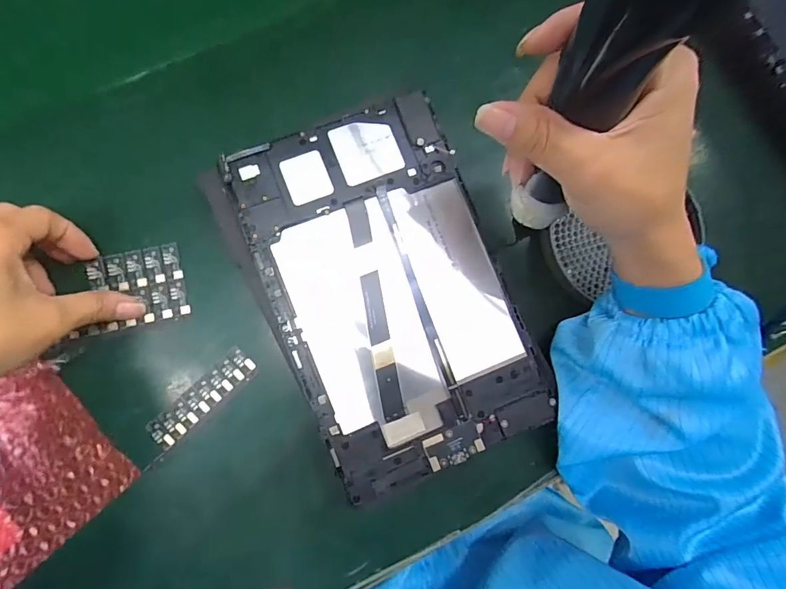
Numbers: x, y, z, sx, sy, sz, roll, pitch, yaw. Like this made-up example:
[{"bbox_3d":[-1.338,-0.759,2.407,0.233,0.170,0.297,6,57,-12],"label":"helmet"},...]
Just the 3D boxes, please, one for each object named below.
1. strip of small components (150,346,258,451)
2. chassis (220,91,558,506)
[{"bbox_3d":[-0.128,0.070,0.296,0.079,0.005,0.022,-43,86,-2],"label":"strip of small components"},{"bbox_3d":[-0.001,-0.004,0.292,0.145,0.010,0.234,-22,87,-7],"label":"chassis"}]

